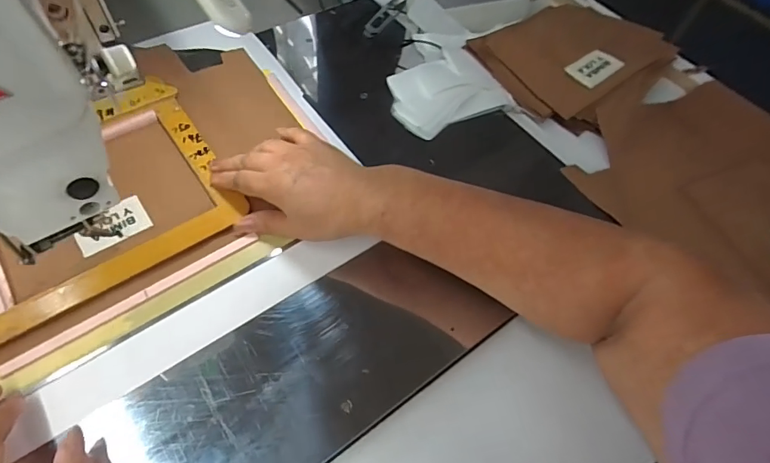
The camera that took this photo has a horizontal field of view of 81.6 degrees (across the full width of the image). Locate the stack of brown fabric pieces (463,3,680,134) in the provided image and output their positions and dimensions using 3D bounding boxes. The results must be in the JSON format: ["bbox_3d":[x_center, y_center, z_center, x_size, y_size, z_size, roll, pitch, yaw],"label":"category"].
[{"bbox_3d":[0.249,-0.231,0.560,0.237,0.021,0.188,-37,68,-23],"label":"stack of brown fabric pieces"}]

